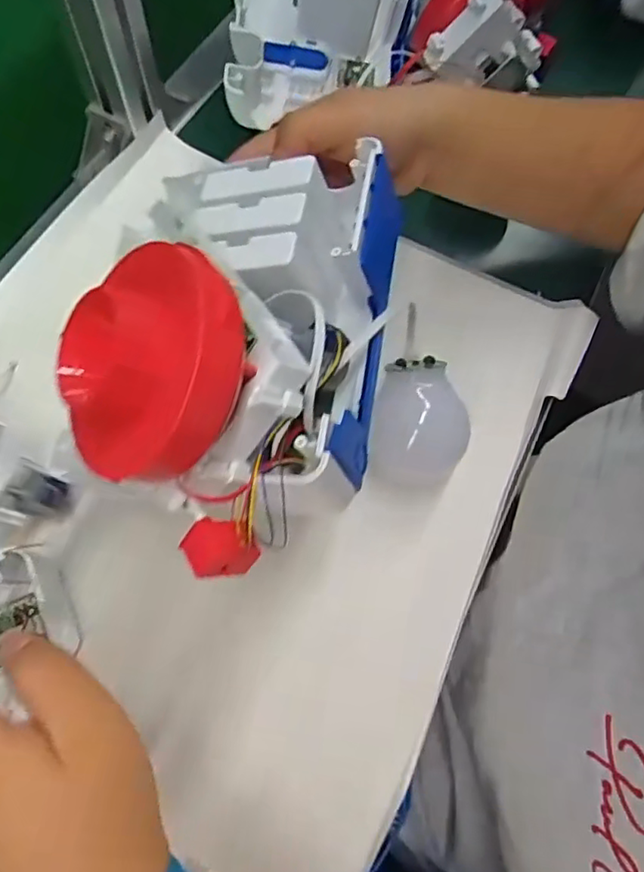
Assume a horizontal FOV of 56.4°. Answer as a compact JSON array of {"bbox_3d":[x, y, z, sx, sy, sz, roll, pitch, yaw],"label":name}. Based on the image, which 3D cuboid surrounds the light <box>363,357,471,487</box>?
[{"bbox_3d":[0.057,-0.005,0.356,0.053,0.073,0.057,1,67,-2],"label":"light"}]

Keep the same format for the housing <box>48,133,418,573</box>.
[{"bbox_3d":[-0.033,-0.054,0.252,0.128,0.079,0.200,5,63,0],"label":"housing"}]

